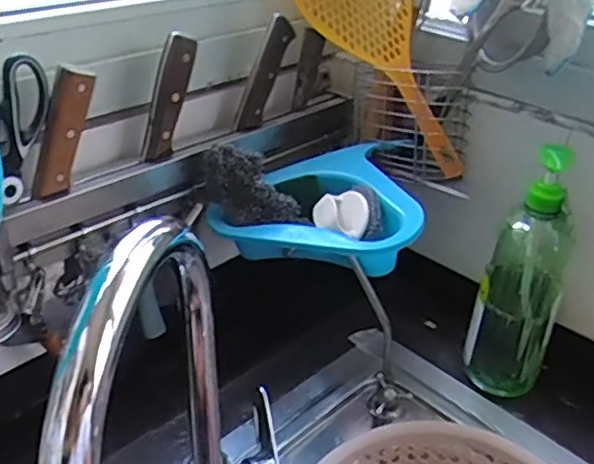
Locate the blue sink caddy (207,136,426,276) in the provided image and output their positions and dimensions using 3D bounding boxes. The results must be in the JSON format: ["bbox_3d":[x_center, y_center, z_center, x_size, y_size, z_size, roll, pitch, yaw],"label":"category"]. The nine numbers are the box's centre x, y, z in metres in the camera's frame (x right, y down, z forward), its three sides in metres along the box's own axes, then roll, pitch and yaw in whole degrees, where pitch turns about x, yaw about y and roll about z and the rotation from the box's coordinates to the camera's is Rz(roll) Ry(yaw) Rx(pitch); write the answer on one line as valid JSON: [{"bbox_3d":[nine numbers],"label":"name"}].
[{"bbox_3d":[0.045,-0.034,0.717,0.217,0.067,0.209,17,35,21],"label":"blue sink caddy"}]

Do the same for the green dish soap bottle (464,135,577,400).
[{"bbox_3d":[0.253,0.053,0.697,0.088,0.285,0.065,18,35,23],"label":"green dish soap bottle"}]

